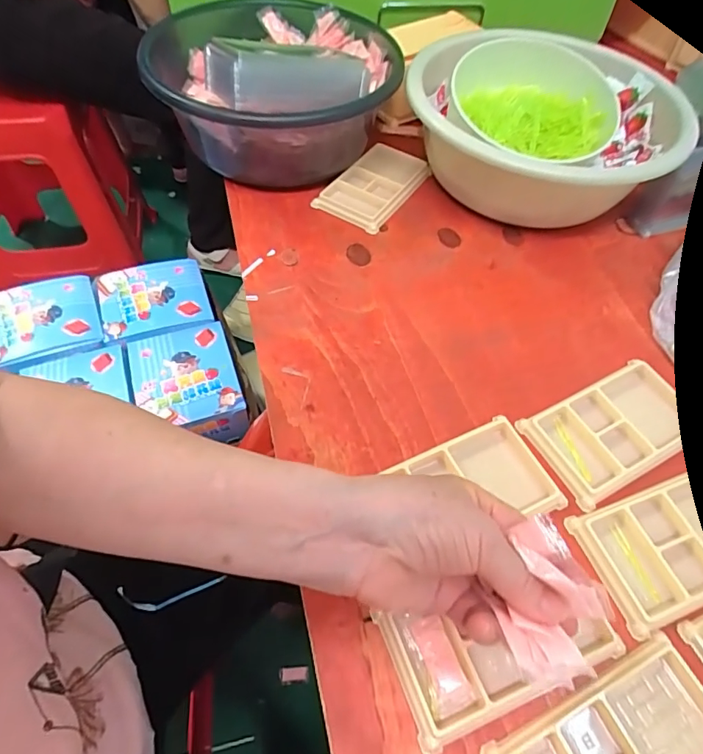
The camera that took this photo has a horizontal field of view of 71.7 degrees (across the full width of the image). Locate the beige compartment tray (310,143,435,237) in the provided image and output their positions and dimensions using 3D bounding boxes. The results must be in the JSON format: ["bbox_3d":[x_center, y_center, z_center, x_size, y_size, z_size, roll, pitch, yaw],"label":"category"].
[{"bbox_3d":[0.026,-0.216,0.538,0.078,0.017,0.128,30,59,15],"label":"beige compartment tray"}]

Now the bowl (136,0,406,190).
[{"bbox_3d":[-0.082,-0.328,0.536,0.245,0.141,0.292,1,56,-4],"label":"bowl"}]

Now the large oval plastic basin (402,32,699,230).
[{"bbox_3d":[0.209,-0.257,0.523,0.238,0.113,0.230,-7,57,-9],"label":"large oval plastic basin"}]

